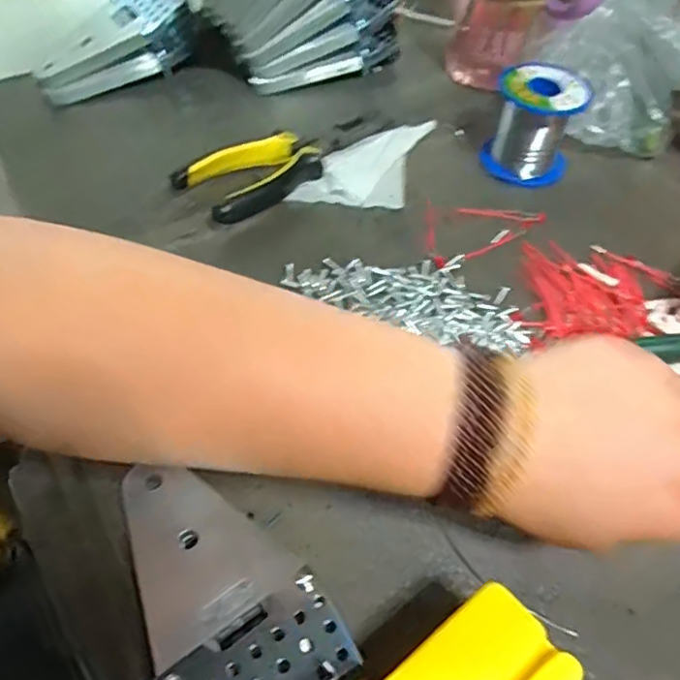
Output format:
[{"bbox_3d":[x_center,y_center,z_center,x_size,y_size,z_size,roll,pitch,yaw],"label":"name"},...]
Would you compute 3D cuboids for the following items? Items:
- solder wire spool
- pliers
[{"bbox_3d":[0.145,-0.162,0.432,0.064,0.061,0.064,18,53,11],"label":"solder wire spool"},{"bbox_3d":[-0.027,-0.139,0.430,0.186,0.024,0.052,-33,60,-25],"label":"pliers"}]

